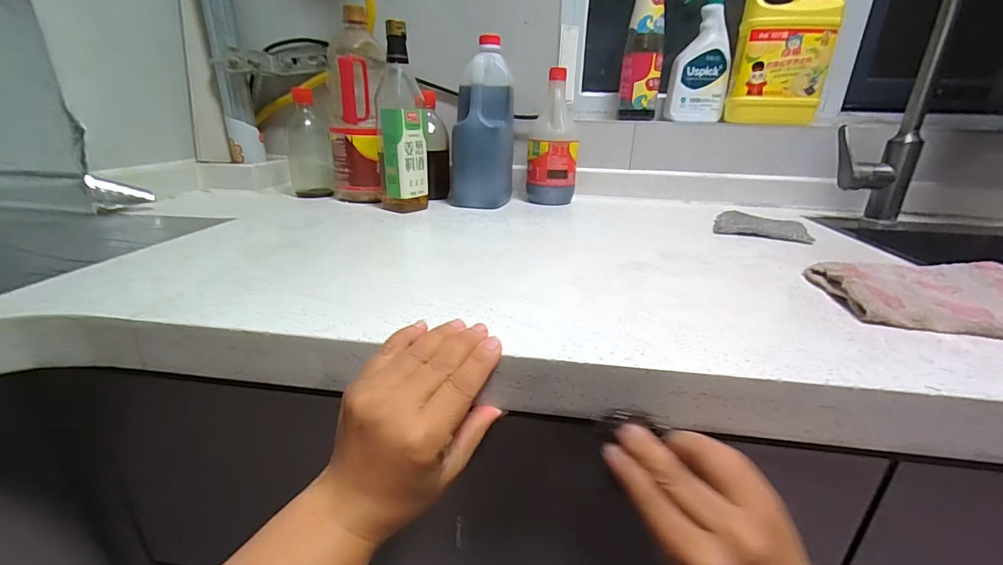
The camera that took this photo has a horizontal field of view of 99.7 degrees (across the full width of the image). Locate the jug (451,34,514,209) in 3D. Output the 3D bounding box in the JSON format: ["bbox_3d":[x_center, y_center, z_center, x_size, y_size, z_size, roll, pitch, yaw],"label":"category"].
[{"bbox_3d":[-0.028,-0.256,0.701,0.091,0.241,0.124,4,22,7],"label":"jug"}]

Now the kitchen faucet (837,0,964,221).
[{"bbox_3d":[0.614,-0.270,0.542,0.066,0.395,0.252,-13,26,-32],"label":"kitchen faucet"}]

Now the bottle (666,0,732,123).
[{"bbox_3d":[0.369,-0.426,0.774,0.096,0.242,0.050,-2,22,-10],"label":"bottle"}]

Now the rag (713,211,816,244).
[{"bbox_3d":[0.359,-0.078,0.587,0.114,0.016,0.074,10,23,21],"label":"rag"}]

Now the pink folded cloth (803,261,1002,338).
[{"bbox_3d":[0.385,0.010,0.365,0.178,0.021,0.124,5,22,9],"label":"pink folded cloth"}]

